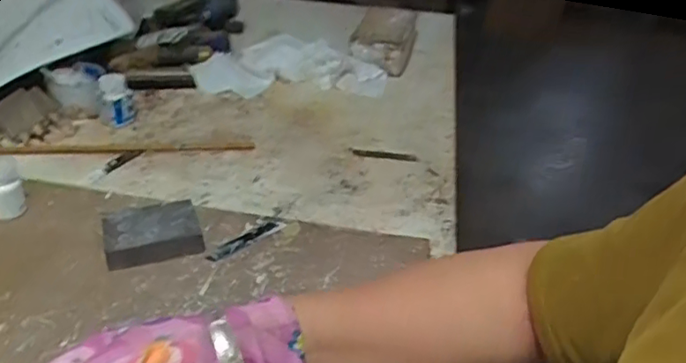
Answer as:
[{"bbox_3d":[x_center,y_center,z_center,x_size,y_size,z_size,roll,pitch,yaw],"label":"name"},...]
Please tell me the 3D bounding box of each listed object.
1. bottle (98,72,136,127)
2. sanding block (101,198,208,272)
[{"bbox_3d":[-0.342,-0.122,0.885,0.044,0.073,0.035,-17,40,-29],"label":"bottle"},{"bbox_3d":[-0.206,0.057,0.638,0.097,0.033,0.062,-11,37,-22],"label":"sanding block"}]

